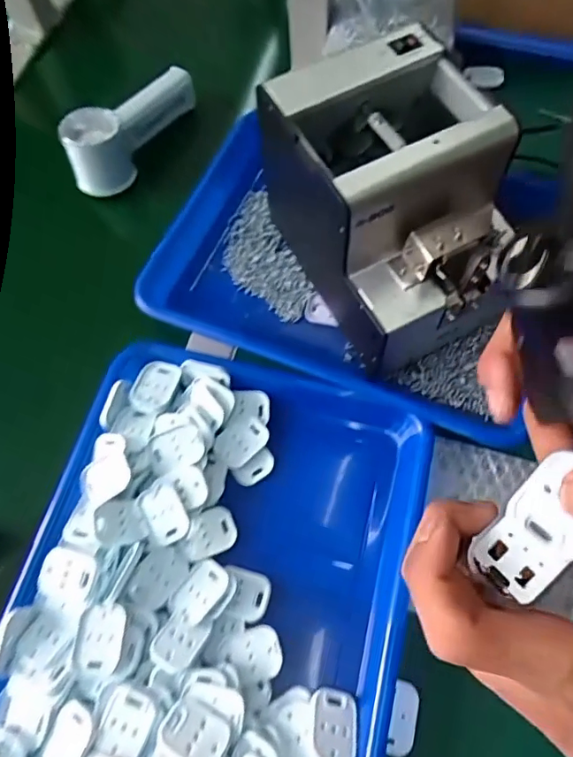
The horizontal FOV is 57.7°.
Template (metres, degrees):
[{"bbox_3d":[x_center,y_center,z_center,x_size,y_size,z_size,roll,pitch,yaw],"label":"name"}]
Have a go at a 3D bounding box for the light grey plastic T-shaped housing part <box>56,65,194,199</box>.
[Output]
[{"bbox_3d":[-0.154,-0.247,0.500,0.052,0.053,0.151,28,71,15],"label":"light grey plastic T-shaped housing part"}]

